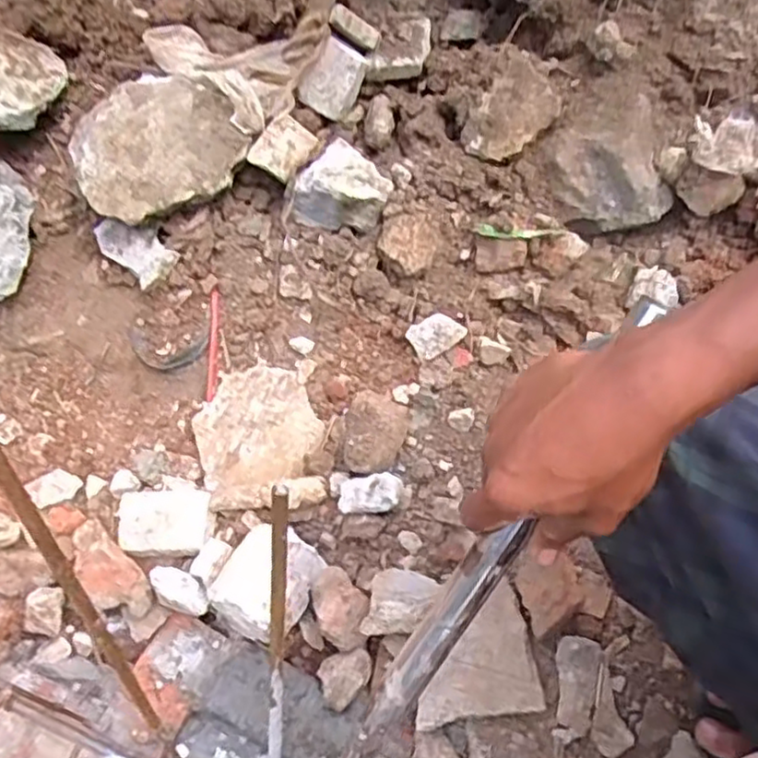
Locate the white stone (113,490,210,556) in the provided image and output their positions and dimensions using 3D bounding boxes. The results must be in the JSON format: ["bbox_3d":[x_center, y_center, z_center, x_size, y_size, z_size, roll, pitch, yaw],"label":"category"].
[{"bbox_3d":[-0.252,0.165,0.805,0.109,0.027,0.072,4,55,-2],"label":"white stone"}]

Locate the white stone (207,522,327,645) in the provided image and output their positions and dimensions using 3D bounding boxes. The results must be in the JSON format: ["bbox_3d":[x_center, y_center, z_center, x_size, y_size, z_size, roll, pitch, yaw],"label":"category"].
[{"bbox_3d":[-0.121,0.215,0.736,0.096,0.062,0.104,31,58,16],"label":"white stone"}]

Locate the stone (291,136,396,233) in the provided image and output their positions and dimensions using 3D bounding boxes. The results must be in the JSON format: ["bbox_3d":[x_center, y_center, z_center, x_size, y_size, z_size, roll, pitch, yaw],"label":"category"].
[{"bbox_3d":[-0.044,-0.241,0.862,0.114,0.074,0.074,9,55,2],"label":"stone"}]

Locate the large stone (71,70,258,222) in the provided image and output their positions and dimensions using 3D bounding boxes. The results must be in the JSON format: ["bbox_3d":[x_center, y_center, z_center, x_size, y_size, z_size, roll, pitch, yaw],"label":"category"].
[{"bbox_3d":[-0.267,-0.275,0.832,0.187,0.080,0.145,-21,96,-15],"label":"large stone"}]

